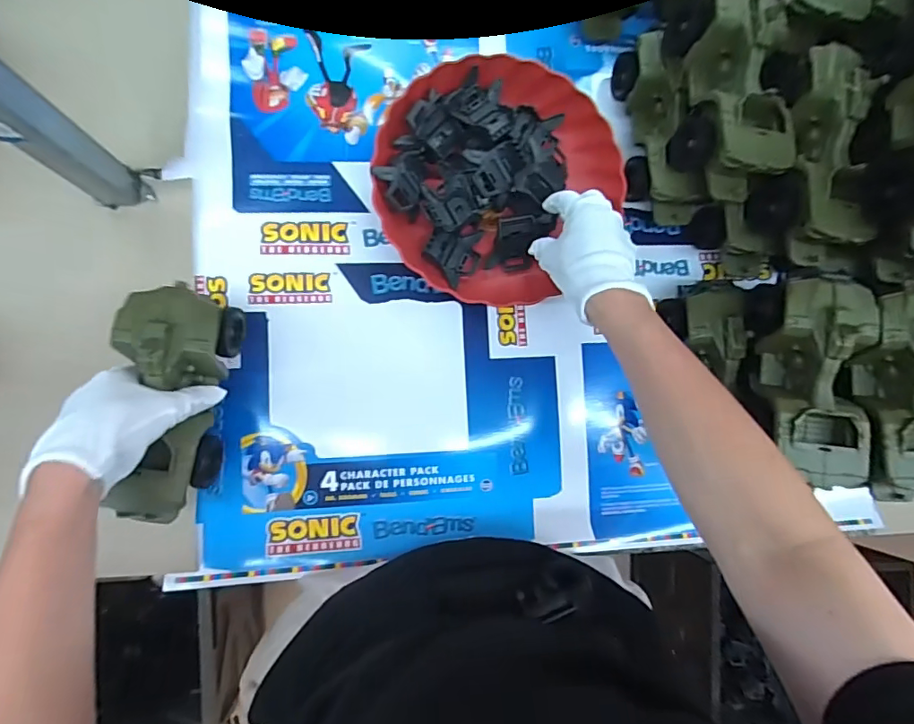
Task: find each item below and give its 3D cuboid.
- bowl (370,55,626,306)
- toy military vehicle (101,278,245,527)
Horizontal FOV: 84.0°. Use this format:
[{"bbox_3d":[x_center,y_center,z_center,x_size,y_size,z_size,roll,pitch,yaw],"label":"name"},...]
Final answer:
[{"bbox_3d":[0.036,-0.182,0.512,0.222,0.053,0.238,0,86,-7],"label":"bowl"},{"bbox_3d":[-0.233,0.036,0.414,0.081,0.076,0.186,4,88,-7],"label":"toy military vehicle"}]

